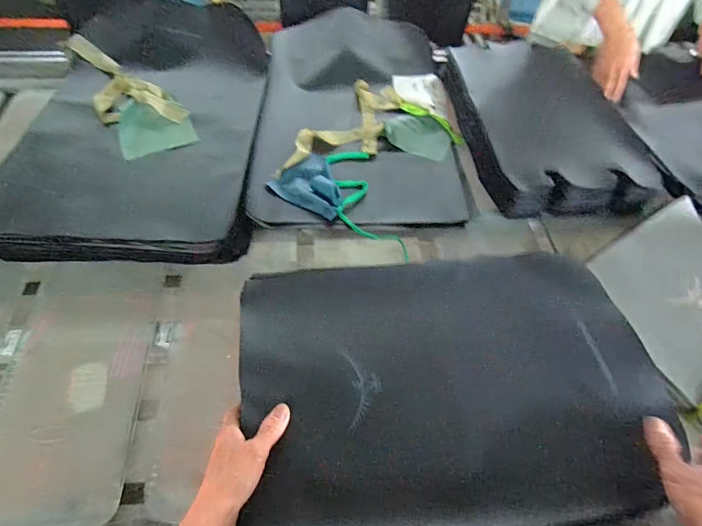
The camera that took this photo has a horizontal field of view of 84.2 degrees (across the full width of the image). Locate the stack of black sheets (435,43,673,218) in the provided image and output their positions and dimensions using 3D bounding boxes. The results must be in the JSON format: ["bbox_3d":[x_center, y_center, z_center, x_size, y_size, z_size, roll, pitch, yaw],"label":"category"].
[{"bbox_3d":[0.415,-0.316,0.843,0.343,0.071,0.489,-4,57,-5],"label":"stack of black sheets"}]

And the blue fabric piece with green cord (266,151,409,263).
[{"bbox_3d":[0.011,-0.141,0.740,0.283,0.022,0.179,29,60,15],"label":"blue fabric piece with green cord"}]

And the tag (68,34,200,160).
[{"bbox_3d":[-0.467,-0.365,0.799,0.138,0.024,0.405,-31,63,-21],"label":"tag"}]

